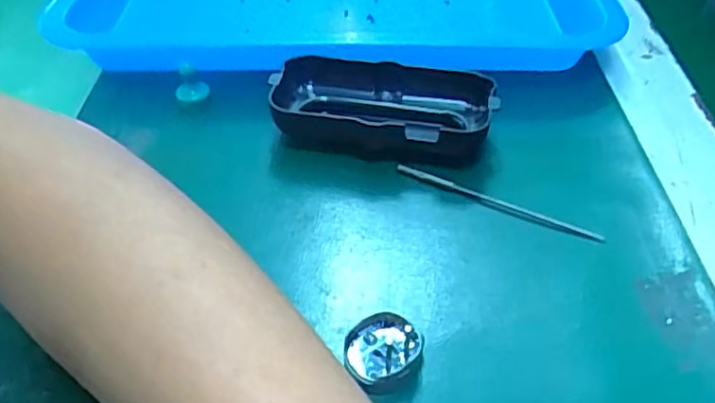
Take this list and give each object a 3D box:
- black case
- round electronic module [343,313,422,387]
[{"bbox_3d":[0.012,-0.048,0.324,0.109,0.026,0.055,9,45,10],"label":"black case"},{"bbox_3d":[0.009,0.055,0.229,0.026,0.011,0.028,0,44,0],"label":"round electronic module"}]

